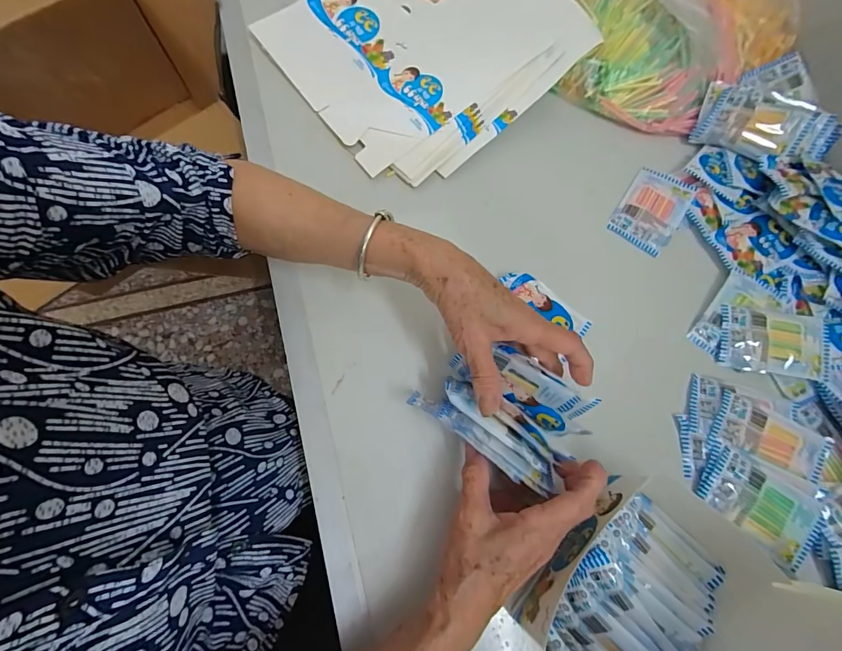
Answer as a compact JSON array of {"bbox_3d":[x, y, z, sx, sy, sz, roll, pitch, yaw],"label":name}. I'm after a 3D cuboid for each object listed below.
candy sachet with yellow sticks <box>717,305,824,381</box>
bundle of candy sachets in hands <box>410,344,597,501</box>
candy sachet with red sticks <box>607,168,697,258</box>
[{"bbox_3d":[0.351,0.017,0.410,0.093,0.014,0.064,10,72,-2],"label":"candy sachet with yellow sticks"},{"bbox_3d":[0.072,0.071,0.345,0.115,0.053,0.085,35,77,7],"label":"bundle of candy sachets in hands"},{"bbox_3d":[0.260,-0.132,0.462,0.066,0.008,0.103,34,72,5],"label":"candy sachet with red sticks"}]

